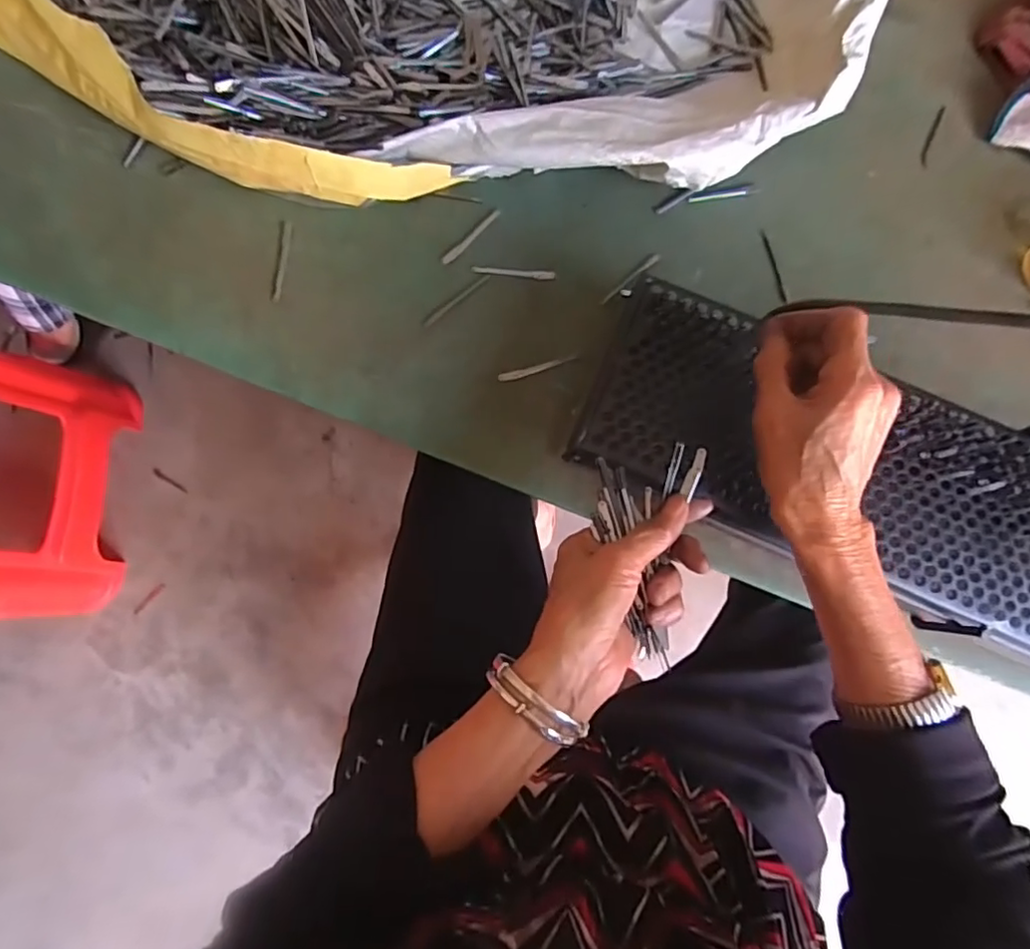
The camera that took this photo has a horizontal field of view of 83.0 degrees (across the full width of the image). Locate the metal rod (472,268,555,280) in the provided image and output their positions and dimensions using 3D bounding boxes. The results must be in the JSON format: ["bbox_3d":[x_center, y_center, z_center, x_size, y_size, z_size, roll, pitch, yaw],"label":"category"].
[{"bbox_3d":[-0.001,-0.167,0.483,0.067,0.004,0.006,4,82,-4],"label":"metal rod"}]

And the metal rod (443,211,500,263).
[{"bbox_3d":[-0.036,-0.196,0.482,0.007,0.004,0.064,44,82,2],"label":"metal rod"}]

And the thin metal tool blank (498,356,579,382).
[{"bbox_3d":[0.019,-0.085,0.469,0.065,0.004,0.007,-16,84,-6],"label":"thin metal tool blank"}]

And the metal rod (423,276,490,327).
[{"bbox_3d":[-0.046,-0.138,0.461,0.065,0.004,0.006,-40,87,-8],"label":"metal rod"}]

